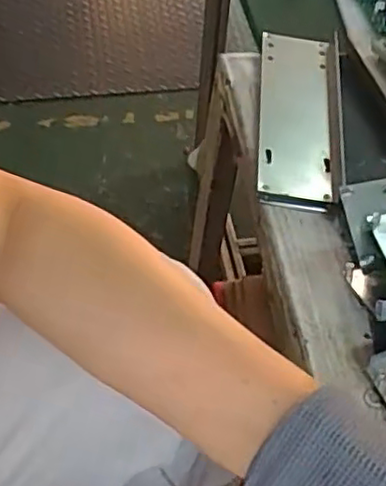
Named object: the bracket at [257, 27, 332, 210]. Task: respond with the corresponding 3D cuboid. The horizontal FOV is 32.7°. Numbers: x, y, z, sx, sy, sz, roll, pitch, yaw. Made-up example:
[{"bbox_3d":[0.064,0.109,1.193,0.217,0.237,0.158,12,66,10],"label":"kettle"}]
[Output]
[{"bbox_3d":[0.084,-0.103,0.544,0.059,0.024,0.184,5,53,1],"label":"bracket"}]

